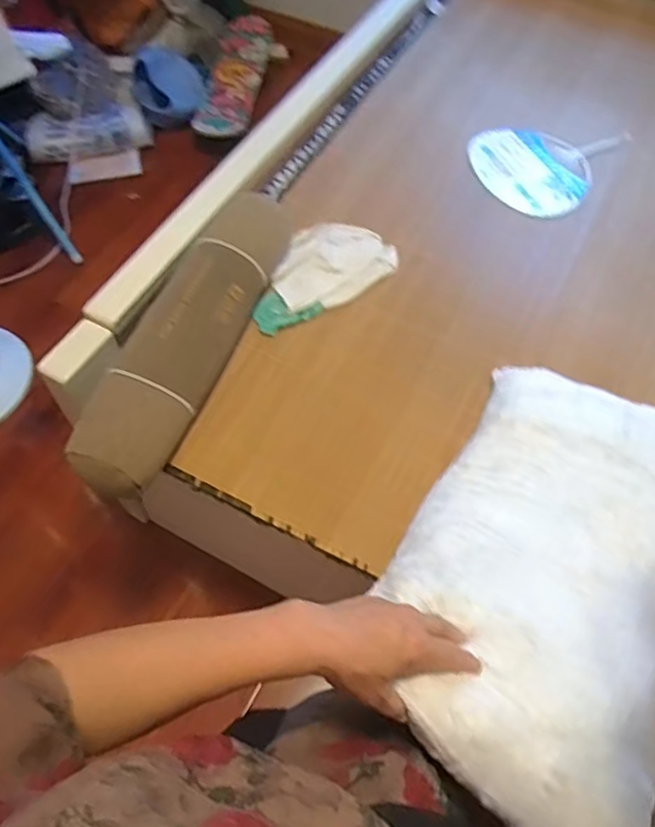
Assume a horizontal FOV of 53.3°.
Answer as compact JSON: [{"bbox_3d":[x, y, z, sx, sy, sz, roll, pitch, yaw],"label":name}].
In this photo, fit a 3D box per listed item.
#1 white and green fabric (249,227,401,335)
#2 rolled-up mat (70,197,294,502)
[{"bbox_3d":[-0.017,-0.211,0.990,0.249,0.027,0.135,-36,65,-20],"label":"white and green fabric"},{"bbox_3d":[-0.183,-0.118,0.890,0.115,0.079,0.506,18,60,11],"label":"rolled-up mat"}]

